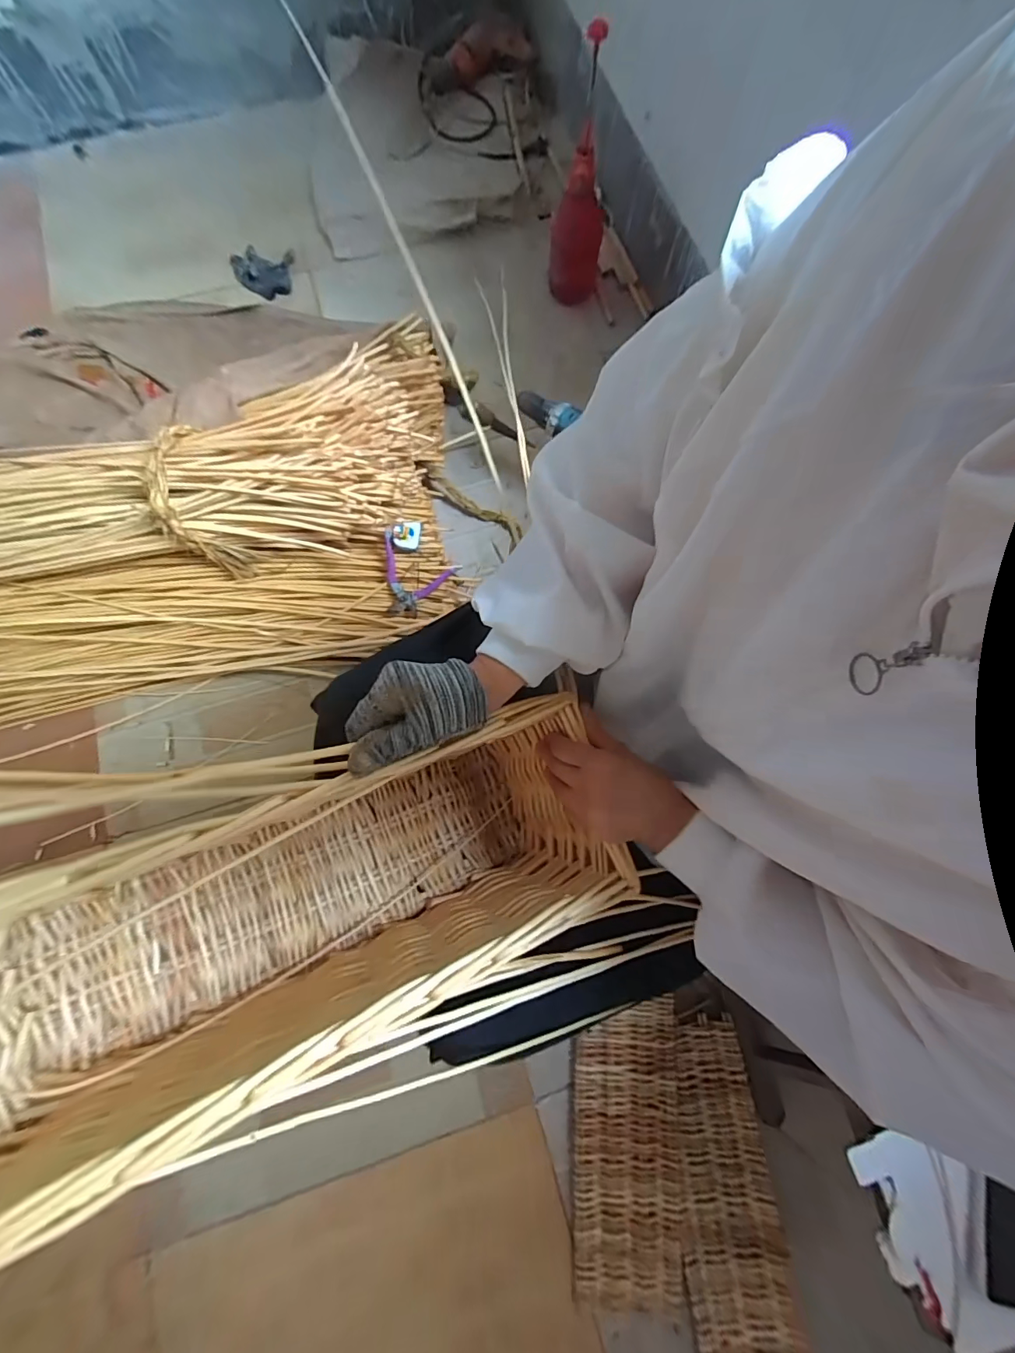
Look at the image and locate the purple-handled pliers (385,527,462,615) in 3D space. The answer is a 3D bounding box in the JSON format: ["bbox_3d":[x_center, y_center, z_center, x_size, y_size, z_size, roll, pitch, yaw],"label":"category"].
[{"bbox_3d":[-0.181,-0.177,0.858,0.144,0.017,0.131,28,96,3],"label":"purple-handled pliers"}]

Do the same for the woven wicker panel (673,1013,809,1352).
[{"bbox_3d":[0.320,0.783,0.688,0.153,0.024,0.464,-9,78,-1],"label":"woven wicker panel"}]

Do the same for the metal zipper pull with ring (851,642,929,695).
[{"bbox_3d":[0.175,-0.004,0.214,0.005,0.042,0.019,-9,78,-1],"label":"metal zipper pull with ring"}]

